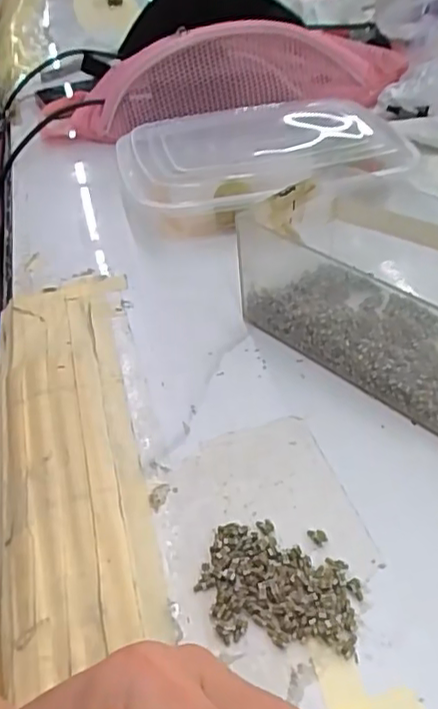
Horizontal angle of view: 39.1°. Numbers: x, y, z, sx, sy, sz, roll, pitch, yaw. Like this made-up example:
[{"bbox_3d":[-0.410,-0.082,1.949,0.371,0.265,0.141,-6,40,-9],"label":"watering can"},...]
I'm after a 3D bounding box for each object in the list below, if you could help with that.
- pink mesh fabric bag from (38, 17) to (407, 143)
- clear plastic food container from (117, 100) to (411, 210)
[{"bbox_3d":[0.002,-0.262,0.577,0.336,0.087,0.059,-4,41,0],"label":"pink mesh fabric bag"},{"bbox_3d":[0.037,-0.154,0.483,0.225,0.048,0.152,-10,42,-9],"label":"clear plastic food container"}]

